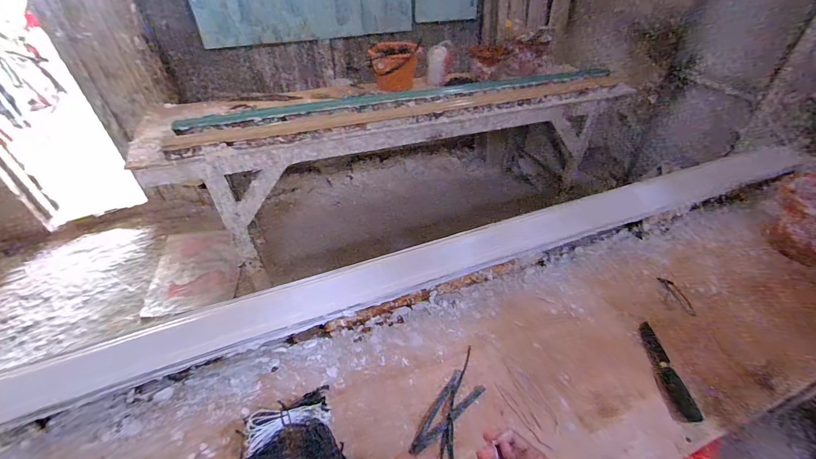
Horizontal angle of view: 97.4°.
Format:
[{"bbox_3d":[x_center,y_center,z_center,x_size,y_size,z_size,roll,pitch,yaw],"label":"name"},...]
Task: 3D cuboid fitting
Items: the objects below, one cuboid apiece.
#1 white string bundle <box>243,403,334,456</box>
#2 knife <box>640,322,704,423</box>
[{"bbox_3d":[-0.199,0.319,0.600,0.131,0.018,0.059,-13,42,-14],"label":"white string bundle"},{"bbox_3d":[0.510,0.269,0.714,0.041,0.027,0.207,5,41,6],"label":"knife"}]

